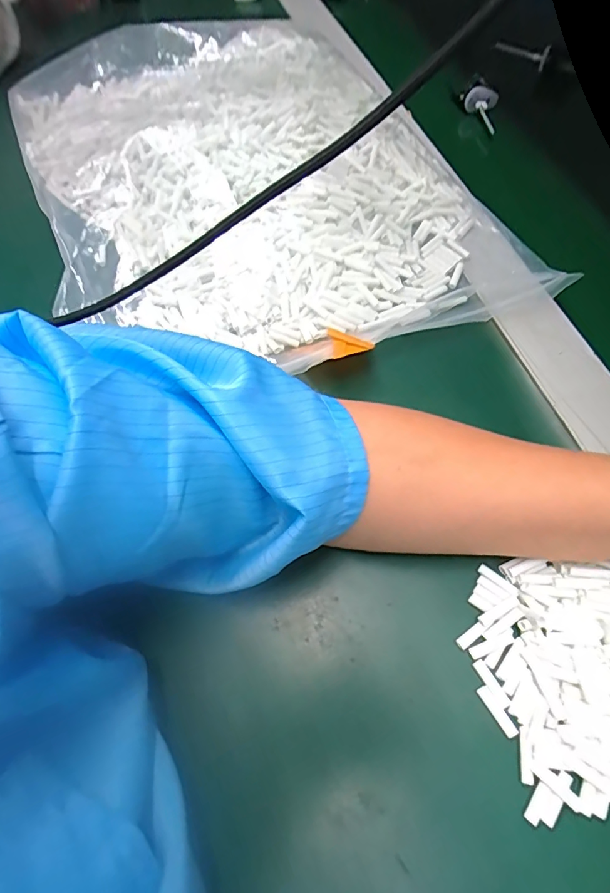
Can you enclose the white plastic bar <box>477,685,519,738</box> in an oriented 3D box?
[{"bbox_3d":[0.092,0.127,0.215,0.006,0.004,0.023,-29,65,-11],"label":"white plastic bar"}]

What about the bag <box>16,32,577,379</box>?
[{"bbox_3d":[-0.058,-0.248,0.395,0.344,0.052,0.462,-23,64,-8],"label":"bag"}]

